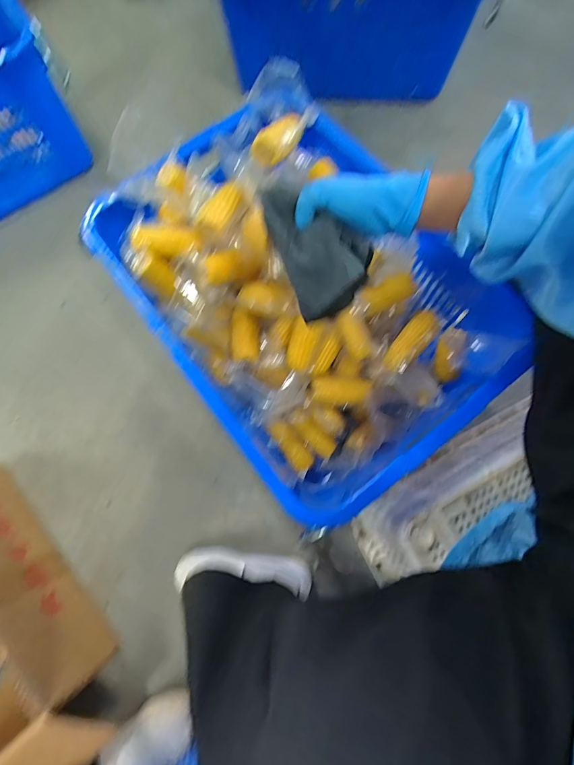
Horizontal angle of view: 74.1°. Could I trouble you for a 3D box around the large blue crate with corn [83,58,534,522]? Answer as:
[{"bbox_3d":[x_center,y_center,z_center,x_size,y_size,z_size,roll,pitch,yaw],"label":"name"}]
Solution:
[{"bbox_3d":[0.029,-0.129,0.651,0.432,0.257,0.575,-38,78,-8],"label":"large blue crate with corn"}]

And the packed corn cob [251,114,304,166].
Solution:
[{"bbox_3d":[-0.002,-0.387,0.600,0.061,0.042,0.122,35,66,10],"label":"packed corn cob"}]

